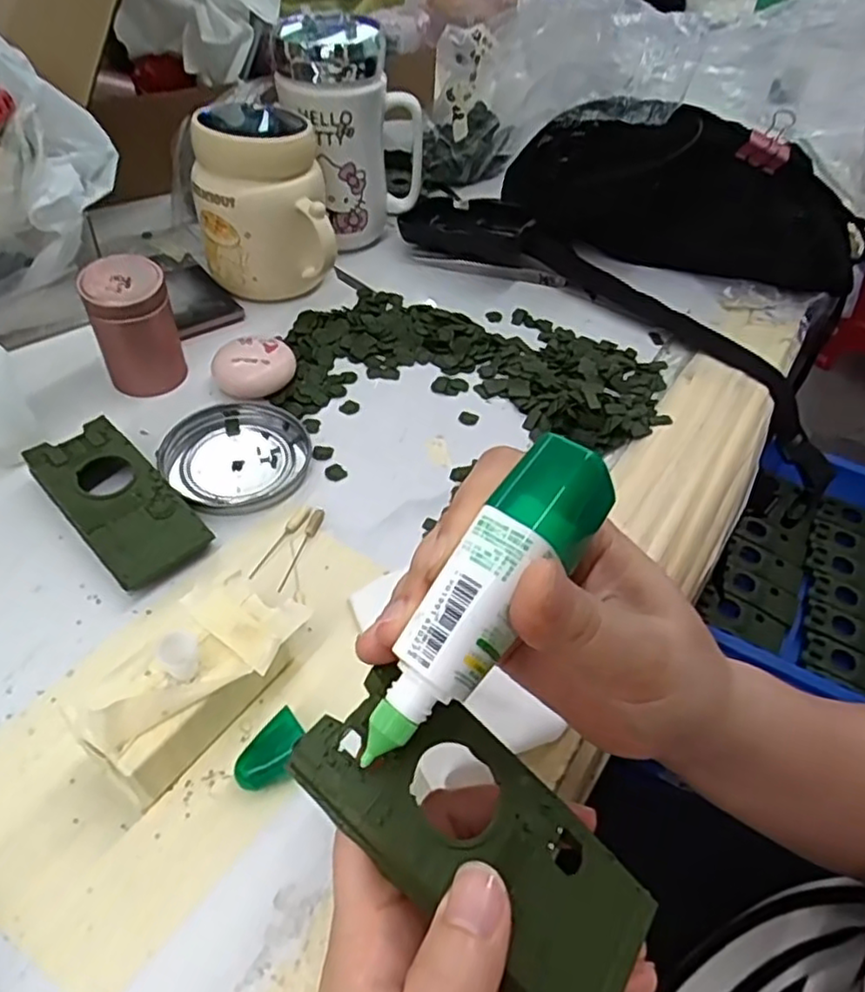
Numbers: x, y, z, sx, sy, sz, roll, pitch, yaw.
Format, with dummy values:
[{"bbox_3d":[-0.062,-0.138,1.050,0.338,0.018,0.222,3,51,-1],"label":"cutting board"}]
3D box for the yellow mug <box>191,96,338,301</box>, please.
[{"bbox_3d":[-0.117,-0.199,0.455,0.085,0.109,0.098,-13,50,-15],"label":"yellow mug"}]

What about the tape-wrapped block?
[{"bbox_3d":[-0.091,0.071,0.264,0.053,0.045,0.088,30,53,21],"label":"tape-wrapped block"}]

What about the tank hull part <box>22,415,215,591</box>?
[{"bbox_3d":[-0.157,0.003,0.336,0.046,0.020,0.102,-35,59,-30],"label":"tank hull part"}]

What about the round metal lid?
[{"bbox_3d":[-0.108,-0.024,0.371,0.078,0.009,0.075,2,48,-2],"label":"round metal lid"}]

